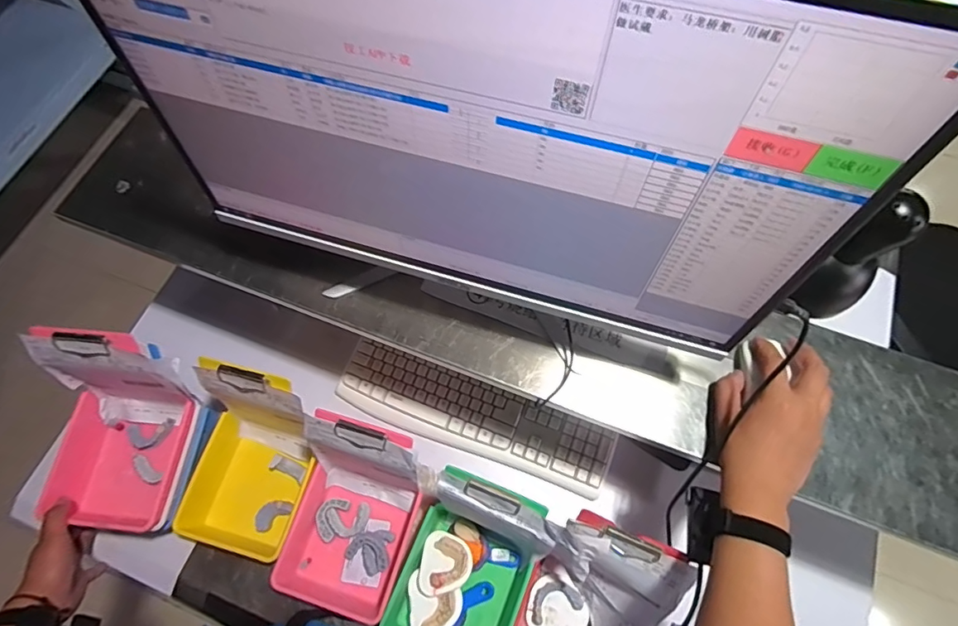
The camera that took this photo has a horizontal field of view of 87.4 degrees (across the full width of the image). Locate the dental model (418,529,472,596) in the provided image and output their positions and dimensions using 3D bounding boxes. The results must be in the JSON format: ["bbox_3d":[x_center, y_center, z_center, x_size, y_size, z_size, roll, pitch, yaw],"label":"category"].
[{"bbox_3d":[-0.044,0.329,0.659,0.066,0.029,0.074,9,69,5],"label":"dental model"}]

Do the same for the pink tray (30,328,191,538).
[{"bbox_3d":[-0.474,0.152,0.625,0.163,0.182,0.213,4,69,3],"label":"pink tray"}]

